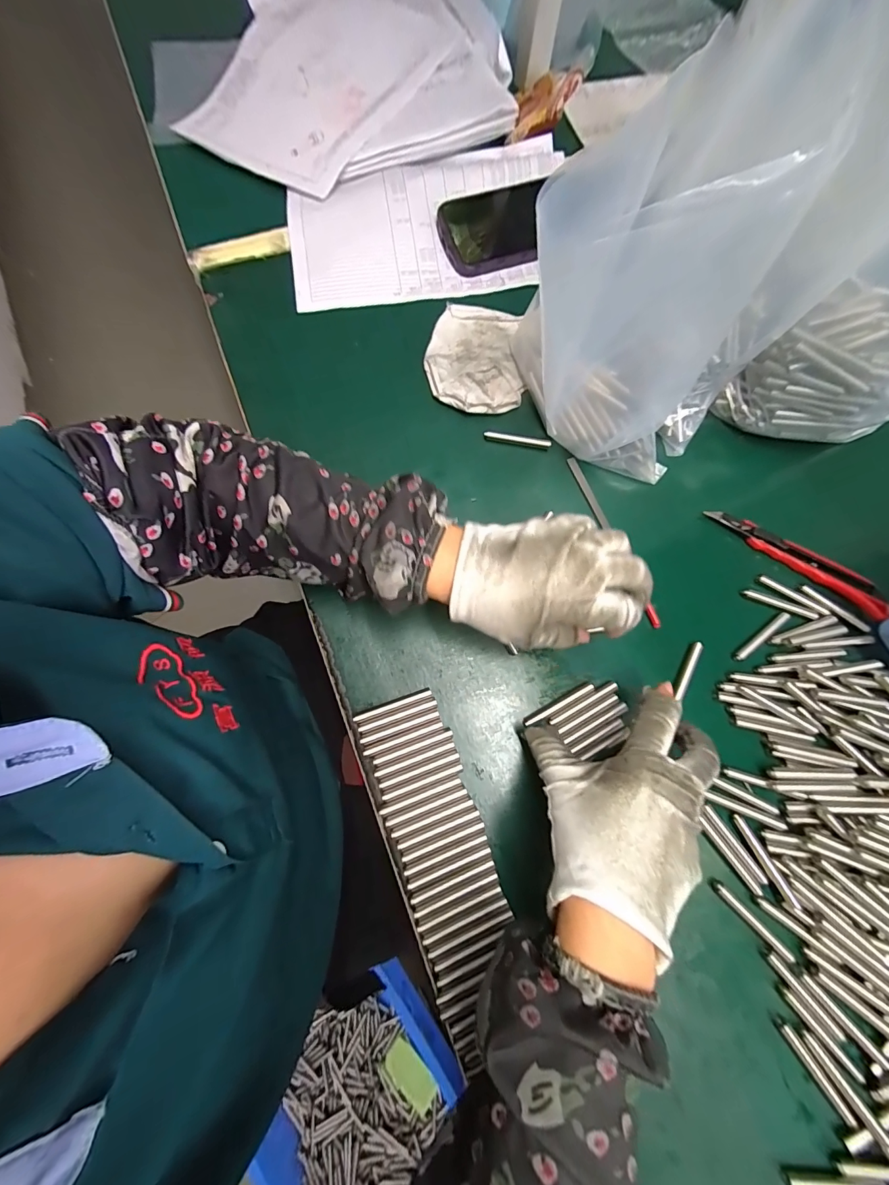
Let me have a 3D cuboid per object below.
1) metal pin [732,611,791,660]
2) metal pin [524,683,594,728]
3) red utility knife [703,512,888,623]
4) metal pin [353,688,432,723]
[{"bbox_3d":[0.250,0.034,0.316,0.058,0.005,0.008,-36,79,-8],"label":"metal pin"},{"bbox_3d":[0.085,0.083,0.298,0.058,0.006,0.007,-26,80,-7],"label":"metal pin"},{"bbox_3d":[0.288,-0.029,0.329,0.149,0.008,0.023,33,78,5],"label":"red utility knife"},{"bbox_3d":[-0.037,0.083,0.294,0.058,0.008,0.006,-20,79,-6],"label":"metal pin"}]

